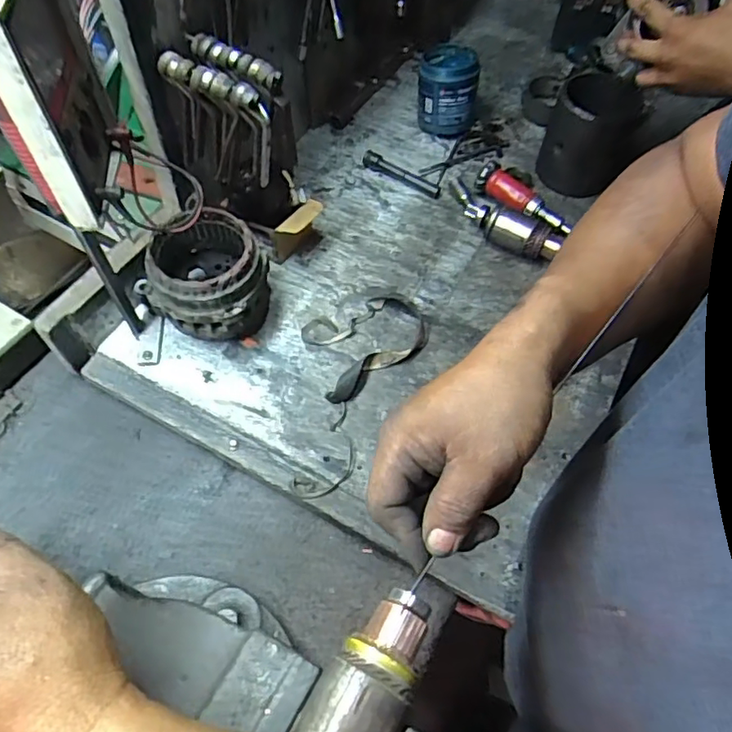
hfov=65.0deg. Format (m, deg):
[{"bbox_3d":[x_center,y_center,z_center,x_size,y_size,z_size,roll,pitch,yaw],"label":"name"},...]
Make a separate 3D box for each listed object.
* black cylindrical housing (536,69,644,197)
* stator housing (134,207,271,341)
[{"bbox_3d":[0.315,-0.323,0.816,0.116,0.146,0.093,23,60,12],"label":"black cylindrical housing"},{"bbox_3d":[-0.185,-0.099,0.687,0.133,0.125,0.126,-2,60,-4],"label":"stator housing"}]

